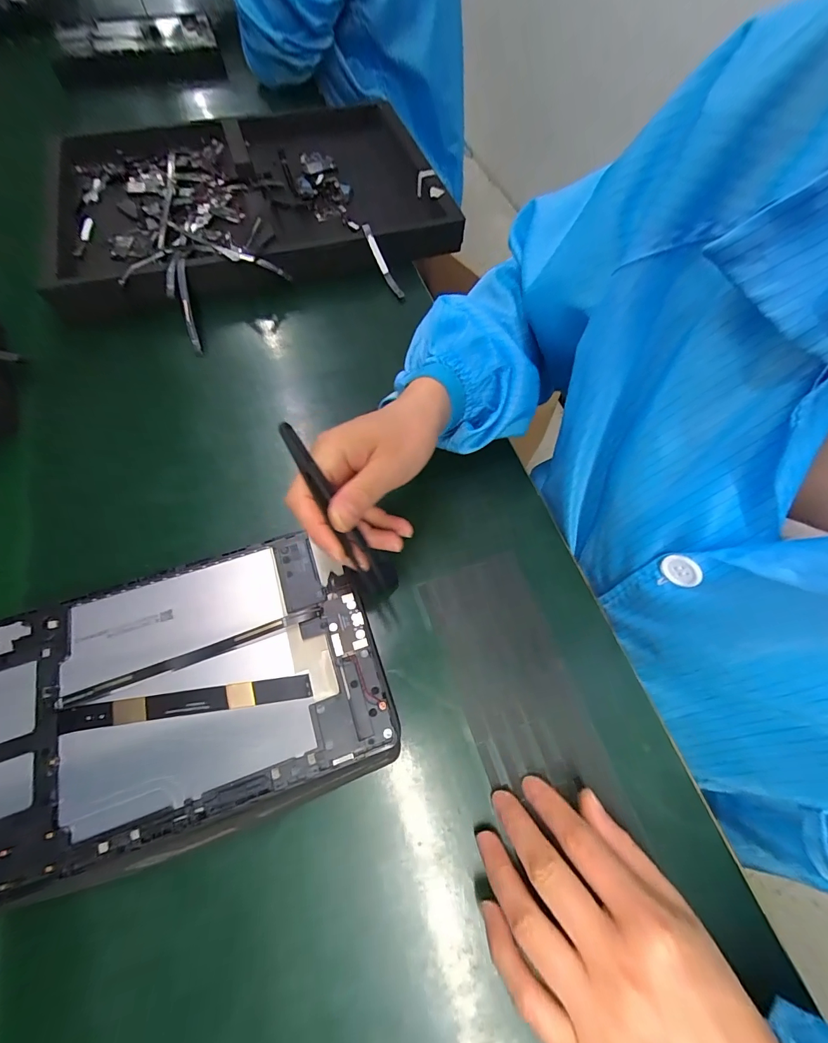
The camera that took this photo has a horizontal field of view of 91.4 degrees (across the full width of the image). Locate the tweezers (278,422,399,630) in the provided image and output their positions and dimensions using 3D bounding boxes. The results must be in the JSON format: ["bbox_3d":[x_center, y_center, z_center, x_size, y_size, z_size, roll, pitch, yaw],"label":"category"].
[{"bbox_3d":[-0.040,0.005,0.237,0.015,0.008,0.135,-34,115,-18],"label":"tweezers"}]

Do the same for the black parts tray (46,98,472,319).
[{"bbox_3d":[-0.197,-0.396,0.497,0.456,0.046,0.367,-17,66,-12],"label":"black parts tray"}]

